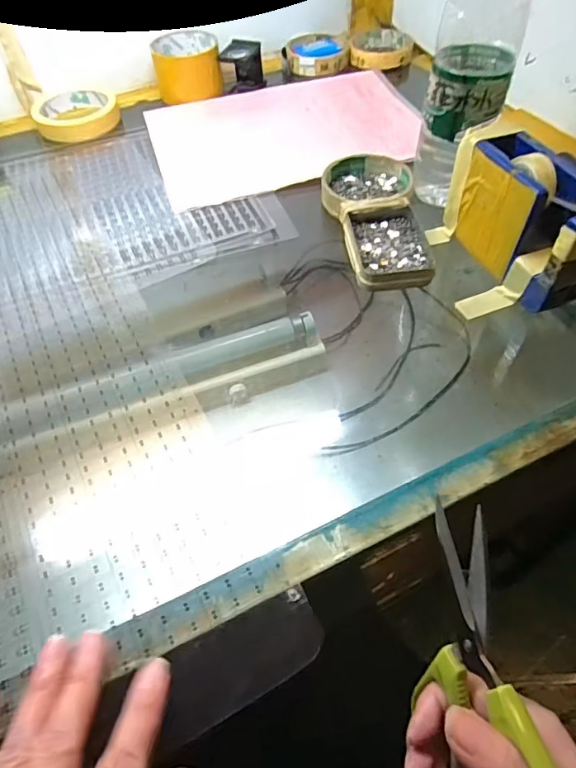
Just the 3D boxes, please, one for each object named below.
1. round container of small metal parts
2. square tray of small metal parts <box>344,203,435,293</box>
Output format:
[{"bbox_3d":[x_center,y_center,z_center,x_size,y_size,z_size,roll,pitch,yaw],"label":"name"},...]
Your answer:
[{"bbox_3d":[0.073,-0.183,0.458,0.081,0.020,0.081,-2,52,2],"label":"round container of small metal parts"},{"bbox_3d":[0.083,-0.115,0.407,0.066,0.015,0.089,-6,52,-1],"label":"square tray of small metal parts"}]

